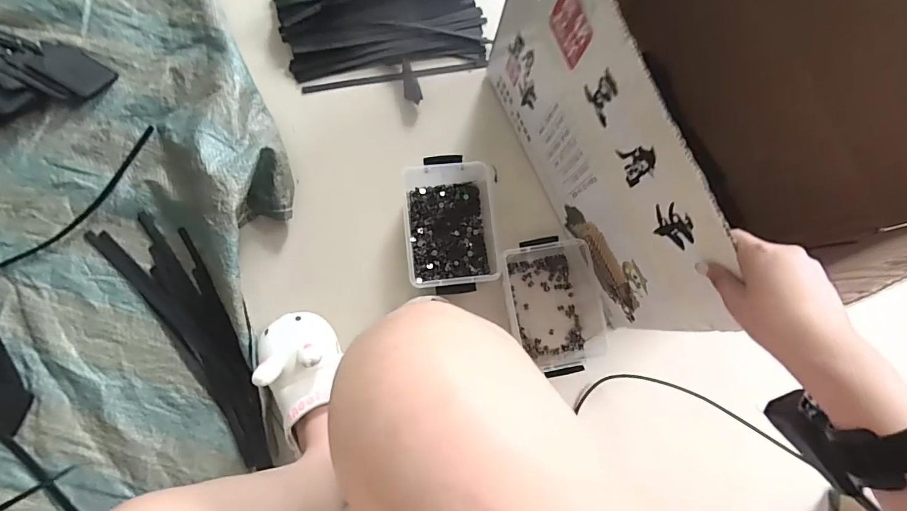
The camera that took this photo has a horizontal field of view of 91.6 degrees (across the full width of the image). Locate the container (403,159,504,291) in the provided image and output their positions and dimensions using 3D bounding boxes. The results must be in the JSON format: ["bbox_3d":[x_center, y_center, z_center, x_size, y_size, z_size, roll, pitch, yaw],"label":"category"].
[{"bbox_3d":[-0.006,-0.043,0.648,0.123,0.071,0.196,-4,82,-4],"label":"container"}]

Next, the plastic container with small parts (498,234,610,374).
[{"bbox_3d":[0.145,0.071,0.640,0.142,0.073,0.188,-9,82,-5],"label":"plastic container with small parts"}]

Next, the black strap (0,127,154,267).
[{"bbox_3d":[-0.545,-0.072,0.646,0.040,0.009,0.295,44,80,3],"label":"black strap"}]

